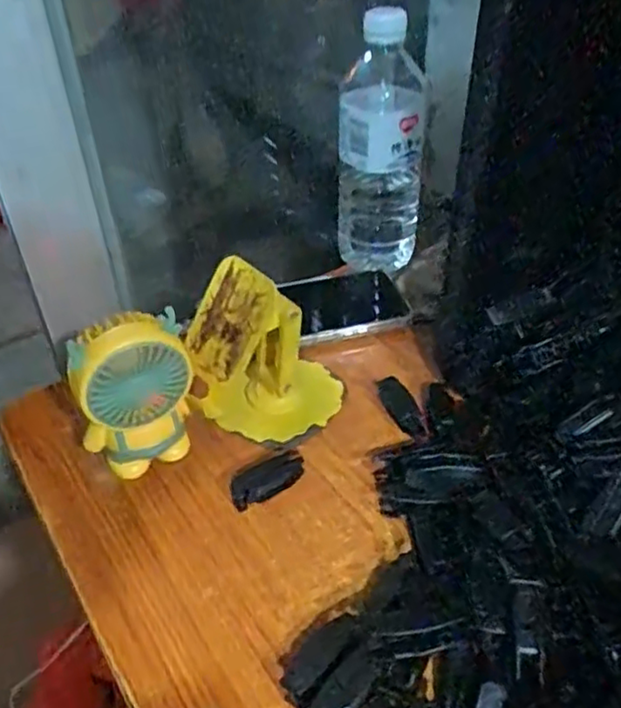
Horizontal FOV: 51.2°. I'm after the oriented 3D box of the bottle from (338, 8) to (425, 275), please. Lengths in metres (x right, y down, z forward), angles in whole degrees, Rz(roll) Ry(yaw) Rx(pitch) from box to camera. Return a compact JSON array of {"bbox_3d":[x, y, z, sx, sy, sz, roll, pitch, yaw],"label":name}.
[{"bbox_3d":[0.060,-0.172,0.552,0.069,0.211,0.073,3,39,6],"label":"bottle"}]

